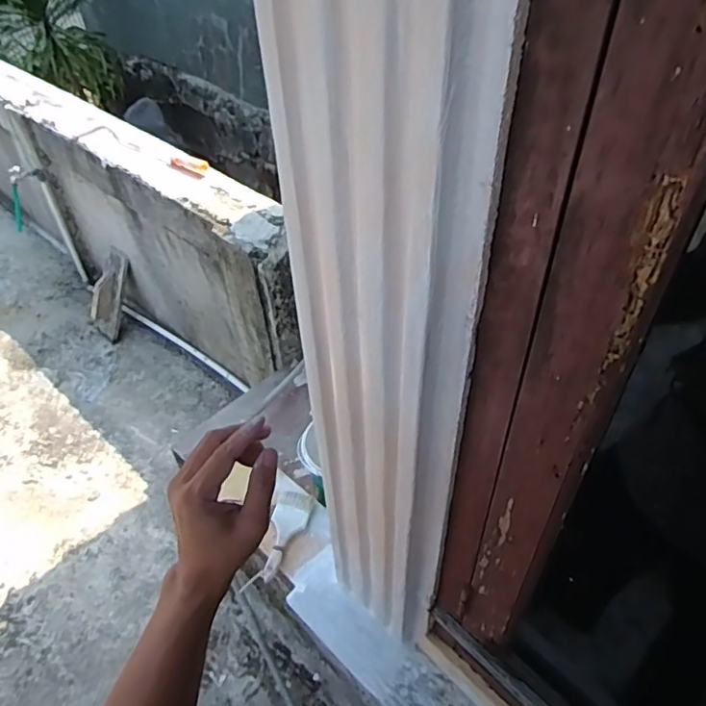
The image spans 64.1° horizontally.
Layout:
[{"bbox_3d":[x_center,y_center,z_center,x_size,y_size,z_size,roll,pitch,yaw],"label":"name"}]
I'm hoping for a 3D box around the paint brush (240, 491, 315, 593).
[{"bbox_3d":[-0.147,0.380,1.142,0.071,0.014,0.221,21,51,3],"label":"paint brush"}]

